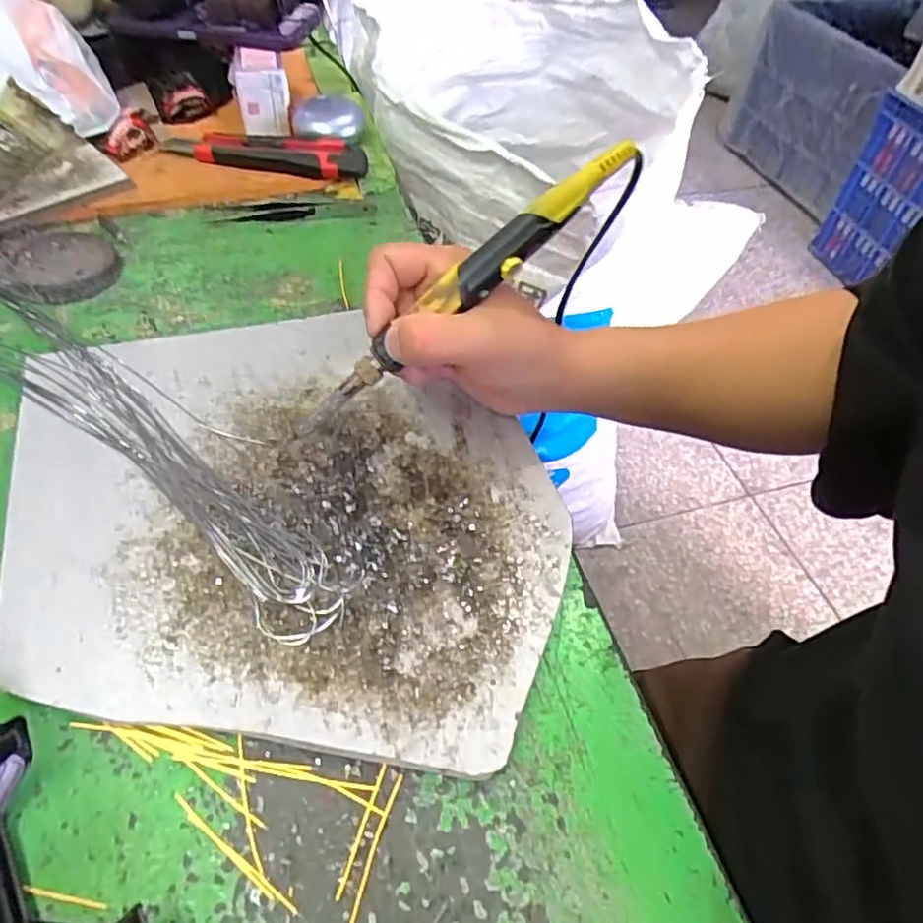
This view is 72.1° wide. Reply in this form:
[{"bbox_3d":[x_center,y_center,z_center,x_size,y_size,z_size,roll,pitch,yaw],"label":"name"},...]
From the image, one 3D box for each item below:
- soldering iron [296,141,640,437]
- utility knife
[{"bbox_3d":[0.001,-0.079,0.293,0.191,0.016,0.016,-38,53,10],"label":"soldering iron"},{"bbox_3d":[-0.161,-0.253,0.523,0.171,0.024,0.041,11,50,3],"label":"utility knife"}]

